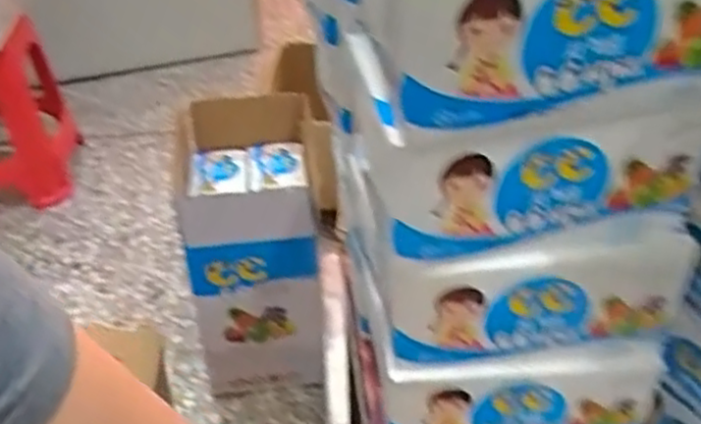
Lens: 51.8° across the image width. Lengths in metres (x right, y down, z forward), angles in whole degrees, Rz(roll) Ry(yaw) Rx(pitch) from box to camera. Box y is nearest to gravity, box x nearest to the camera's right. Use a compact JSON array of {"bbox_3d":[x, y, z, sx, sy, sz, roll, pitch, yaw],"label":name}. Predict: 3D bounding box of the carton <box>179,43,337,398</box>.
[{"bbox_3d":[-0.166,0.066,1.331,0.240,0.395,0.333,-4,38,-4],"label":"carton"}]

